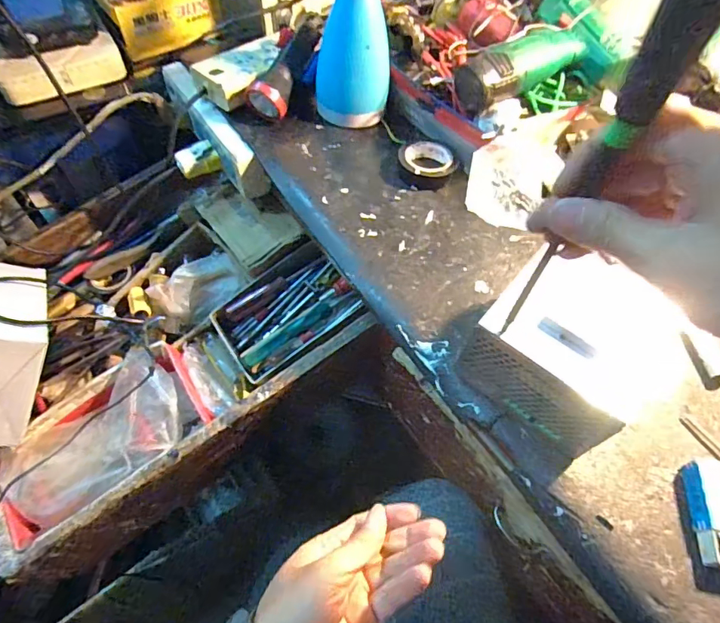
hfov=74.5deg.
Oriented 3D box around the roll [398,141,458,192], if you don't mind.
[{"bbox_3d":[0.072,-0.157,0.507,0.061,0.016,0.062,1,57,-2],"label":"roll"}]

